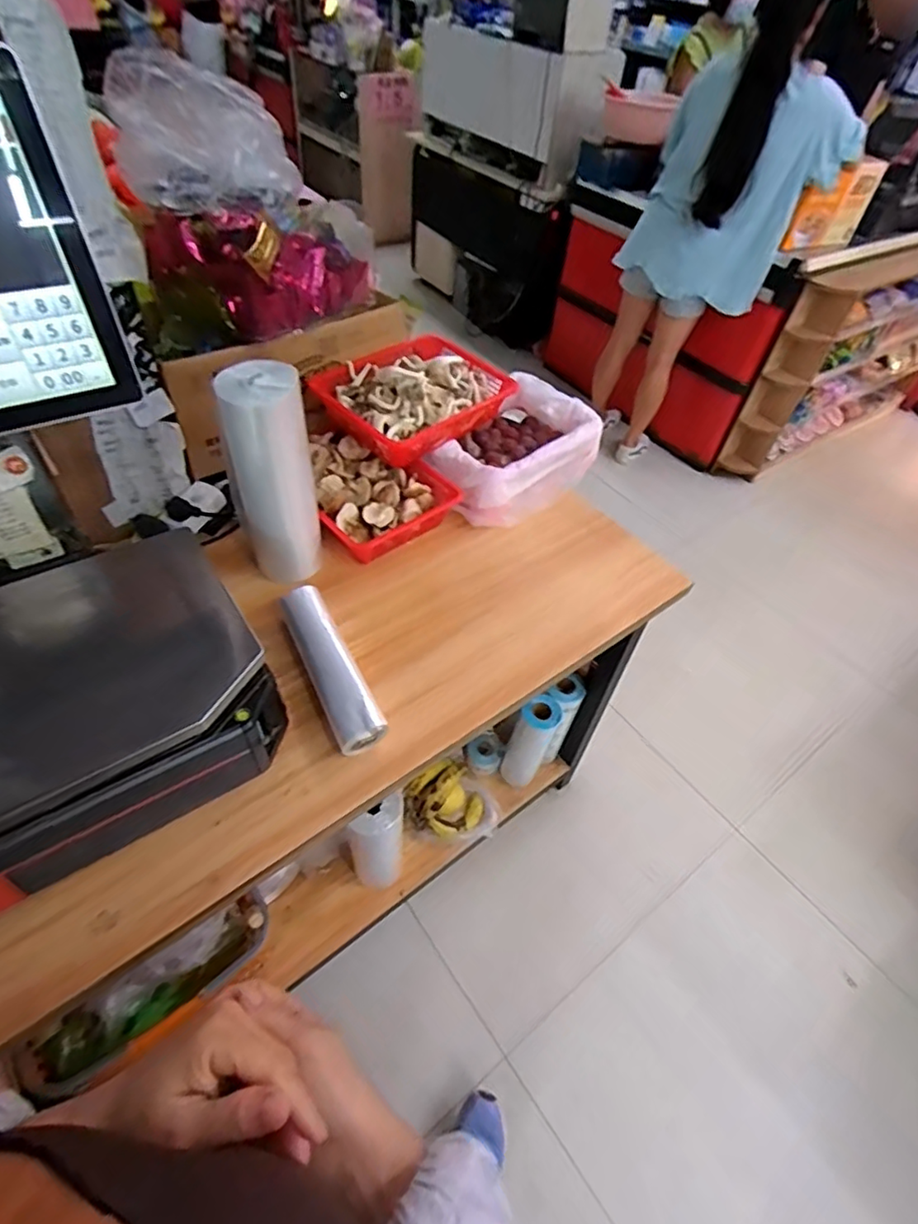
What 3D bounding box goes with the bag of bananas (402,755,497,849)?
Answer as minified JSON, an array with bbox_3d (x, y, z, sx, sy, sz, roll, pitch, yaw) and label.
[{"bbox_3d":[-0.015,0.449,1.350,0.208,0.124,0.155,-18,54,-20],"label":"bag of bananas"}]

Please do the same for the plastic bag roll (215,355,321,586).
[{"bbox_3d":[-0.261,-0.186,0.825,0.108,0.311,0.091,-15,53,-17],"label":"plastic bag roll"}]

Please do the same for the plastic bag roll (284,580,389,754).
[{"bbox_3d":[-0.176,0.068,0.787,0.058,0.049,0.262,-21,55,-21],"label":"plastic bag roll"}]

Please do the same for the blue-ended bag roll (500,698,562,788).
[{"bbox_3d":[0.164,0.297,1.339,0.086,0.285,0.091,24,51,14],"label":"blue-ended bag roll"}]

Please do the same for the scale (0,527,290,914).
[{"bbox_3d":[-0.437,0.110,0.679,0.392,0.167,0.335,-26,57,-24],"label":"scale"}]

